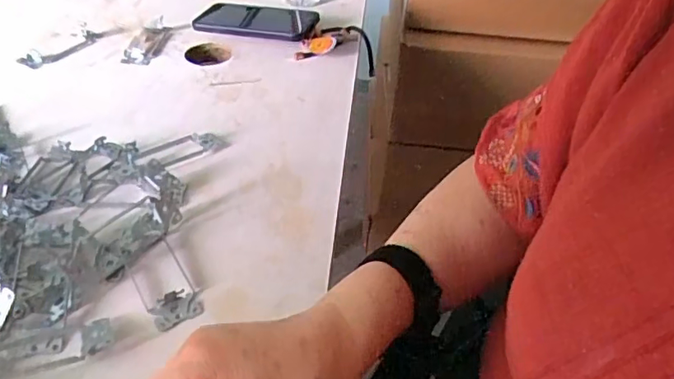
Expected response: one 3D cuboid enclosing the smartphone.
[{"bbox_3d":[-0.112,-0.236,0.730,0.167,0.010,0.079,9,51,13],"label":"smartphone"}]

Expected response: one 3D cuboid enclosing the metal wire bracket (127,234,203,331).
[{"bbox_3d":[-0.134,0.068,0.403,0.039,0.011,0.084,-23,49,-27],"label":"metal wire bracket"}]

